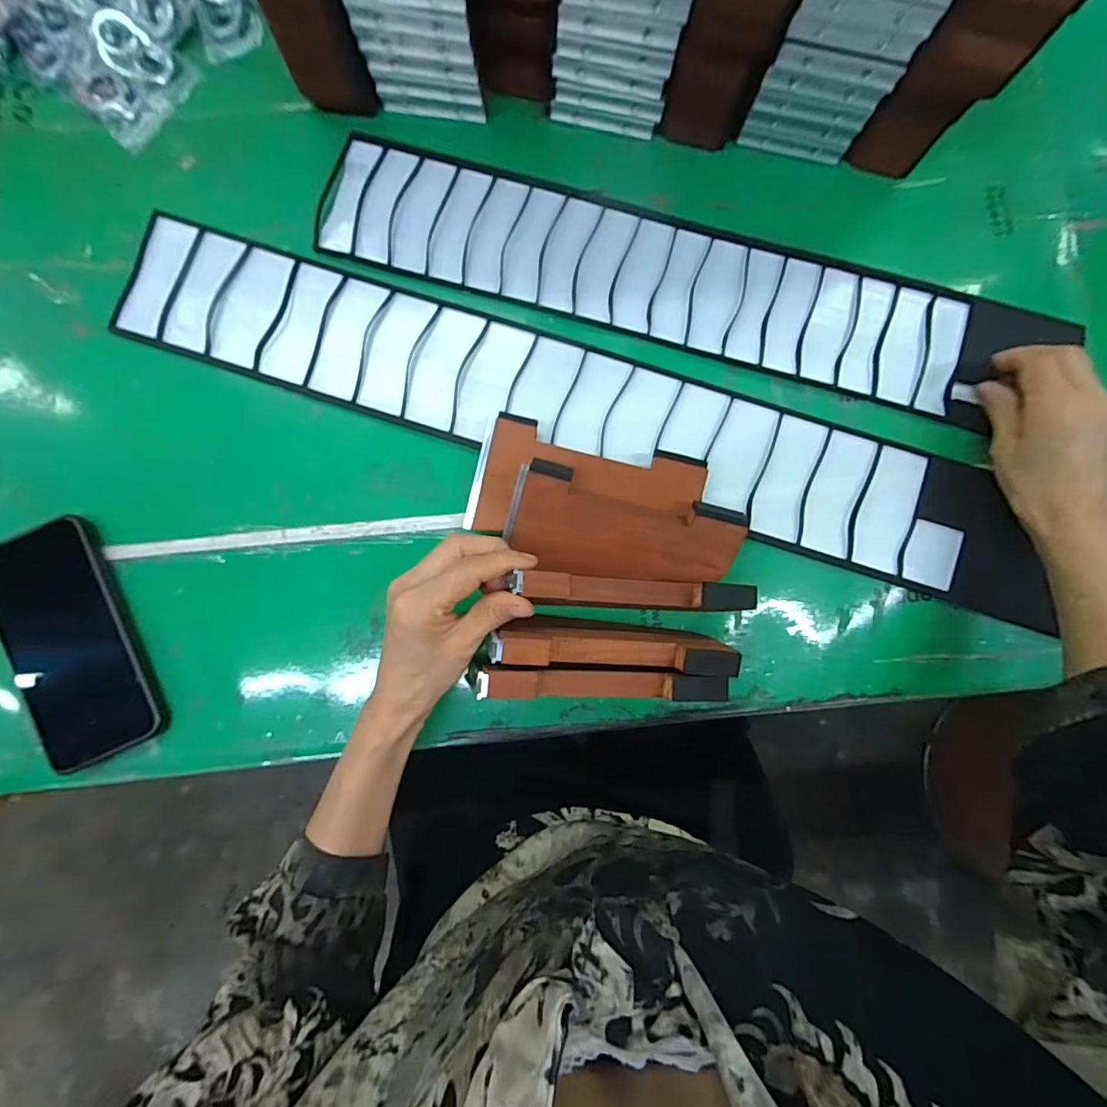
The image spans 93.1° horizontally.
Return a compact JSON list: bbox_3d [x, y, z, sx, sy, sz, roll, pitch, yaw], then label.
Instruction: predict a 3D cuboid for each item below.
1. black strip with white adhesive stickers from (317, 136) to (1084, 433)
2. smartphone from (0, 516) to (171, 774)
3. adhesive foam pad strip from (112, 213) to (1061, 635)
[{"bbox_3d":[0.088,-0.203,0.389,0.521,0.007,0.095,15,85,1],"label":"black strip with white adhesive stickers"},{"bbox_3d":[-0.326,0.061,0.357,0.077,0.015,0.159,-26,86,-3],"label":"smartphone"},{"bbox_3d":[0.018,-0.105,0.378,0.667,0.007,0.095,18,85,1],"label":"adhesive foam pad strip"}]

